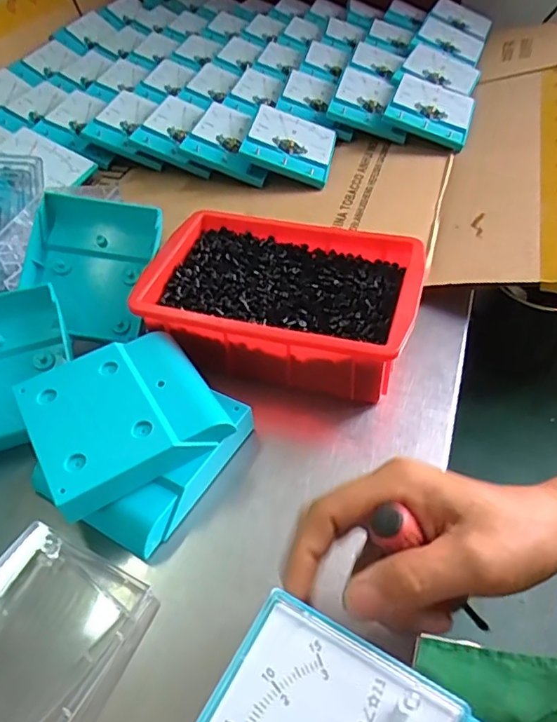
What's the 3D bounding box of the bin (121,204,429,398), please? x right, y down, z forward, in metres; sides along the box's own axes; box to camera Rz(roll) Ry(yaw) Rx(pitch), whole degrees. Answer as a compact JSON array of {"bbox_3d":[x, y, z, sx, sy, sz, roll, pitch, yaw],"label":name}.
[{"bbox_3d":[0.004,-0.049,0.439,0.199,0.059,0.131,12,49,13],"label":"bin"}]

